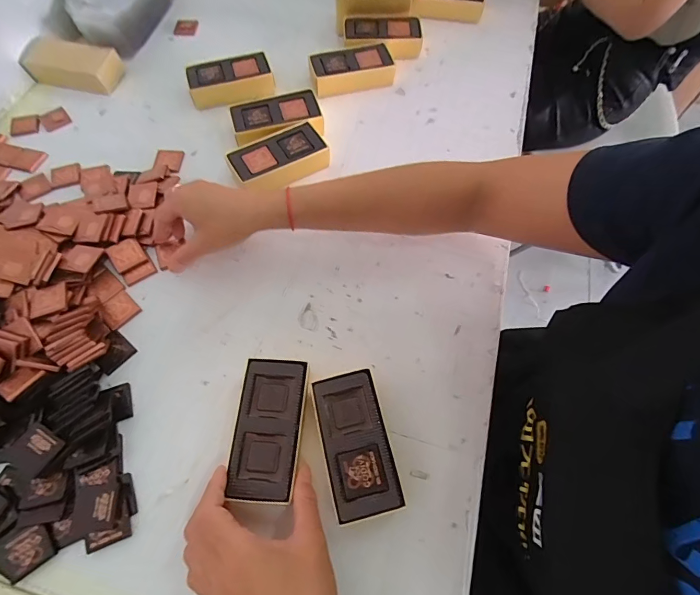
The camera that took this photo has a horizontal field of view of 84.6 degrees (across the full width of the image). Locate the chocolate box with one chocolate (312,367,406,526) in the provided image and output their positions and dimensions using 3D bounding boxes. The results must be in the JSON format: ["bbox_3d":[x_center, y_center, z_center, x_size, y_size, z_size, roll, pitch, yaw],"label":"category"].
[{"bbox_3d":[0.005,0.124,0.329,0.053,0.032,0.111,-12,64,-6],"label":"chocolate box with one chocolate"}]

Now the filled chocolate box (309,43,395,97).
[{"bbox_3d":[0.002,-0.321,0.539,0.110,0.023,0.060,-12,64,-6],"label":"filled chocolate box"}]

